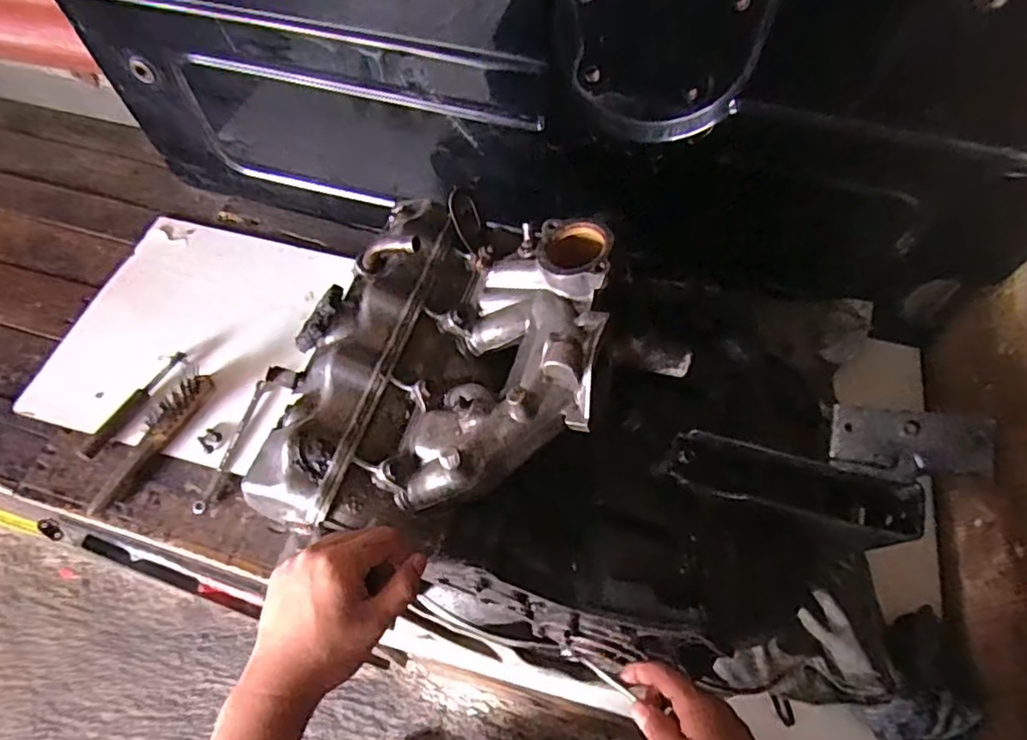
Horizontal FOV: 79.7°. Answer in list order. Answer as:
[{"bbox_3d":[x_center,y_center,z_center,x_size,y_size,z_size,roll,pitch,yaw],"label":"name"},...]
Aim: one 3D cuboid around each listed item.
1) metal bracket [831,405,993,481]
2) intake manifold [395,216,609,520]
[{"bbox_3d":[0.307,0.057,0.478,0.104,0.009,0.053,2,94,31],"label":"metal bracket"},{"bbox_3d":[0.001,-0.014,0.471,0.131,0.067,0.241,16,58,7],"label":"intake manifold"}]

